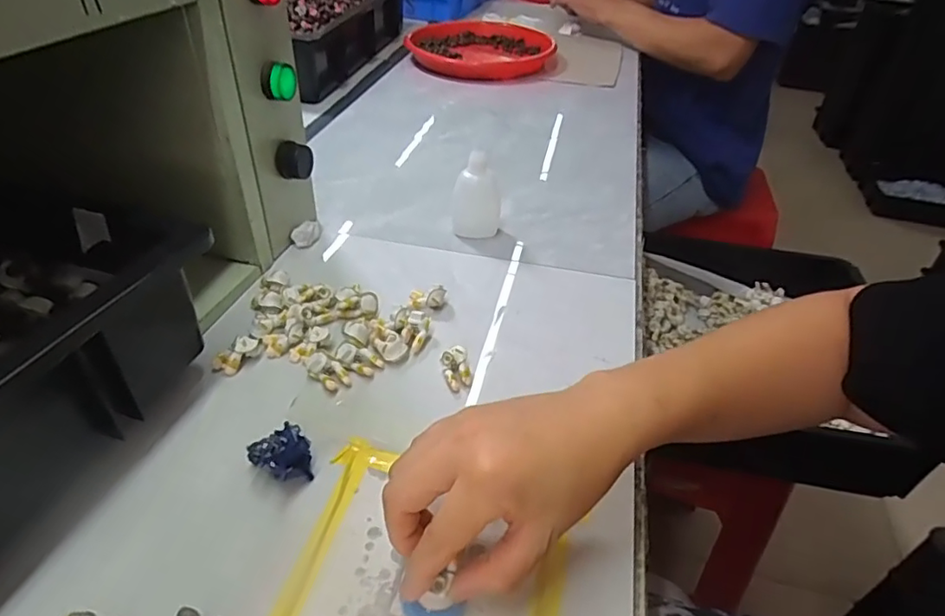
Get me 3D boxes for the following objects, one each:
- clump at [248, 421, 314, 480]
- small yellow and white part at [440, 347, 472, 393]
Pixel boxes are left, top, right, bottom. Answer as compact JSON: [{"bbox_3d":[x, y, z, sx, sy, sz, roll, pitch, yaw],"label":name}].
[{"bbox_3d":[-0.108,0.087,0.323,0.031,0.024,0.032,3,40,-2],"label":"clump"},{"bbox_3d":[-0.011,0.043,0.390,0.018,0.018,0.026,-11,43,-18],"label":"small yellow and white part"}]

